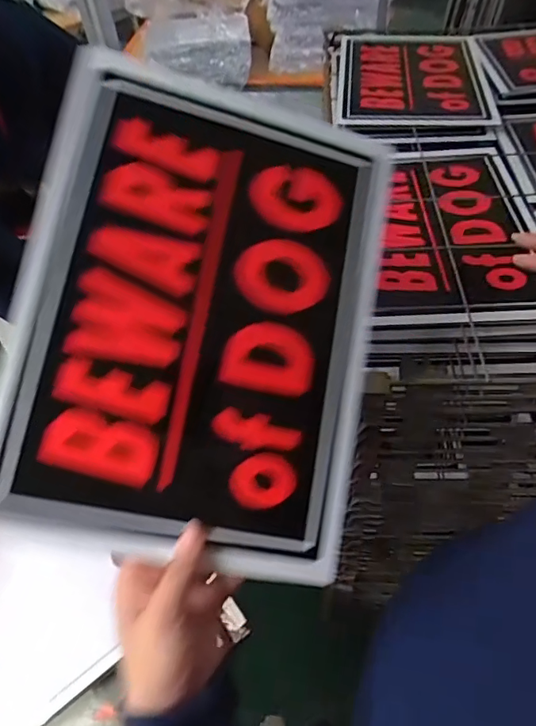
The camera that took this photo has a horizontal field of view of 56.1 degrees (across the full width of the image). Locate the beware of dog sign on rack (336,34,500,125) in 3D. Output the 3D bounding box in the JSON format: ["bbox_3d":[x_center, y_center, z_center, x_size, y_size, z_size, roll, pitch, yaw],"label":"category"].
[{"bbox_3d":[0.251,-0.510,0.886,0.246,0.027,0.312,3,55,5],"label":"beware of dog sign on rack"}]

